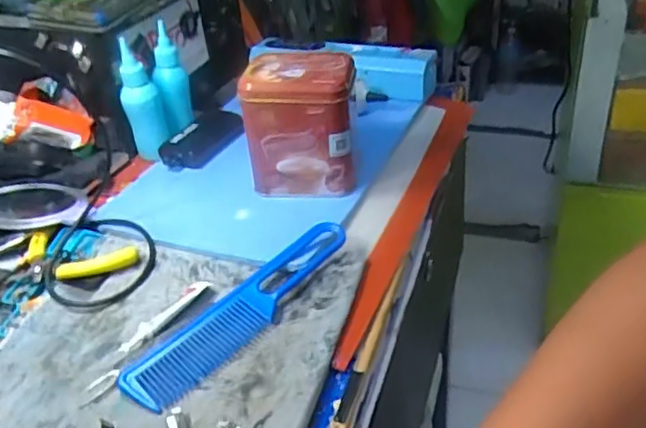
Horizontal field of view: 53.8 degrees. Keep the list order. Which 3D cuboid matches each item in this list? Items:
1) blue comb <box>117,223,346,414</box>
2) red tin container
[{"bbox_3d":[-0.050,0.064,0.431,0.041,0.009,0.185,35,54,28],"label":"blue comb"},{"bbox_3d":[-0.017,-0.072,0.542,0.088,0.108,0.068,1,35,9],"label":"red tin container"}]

